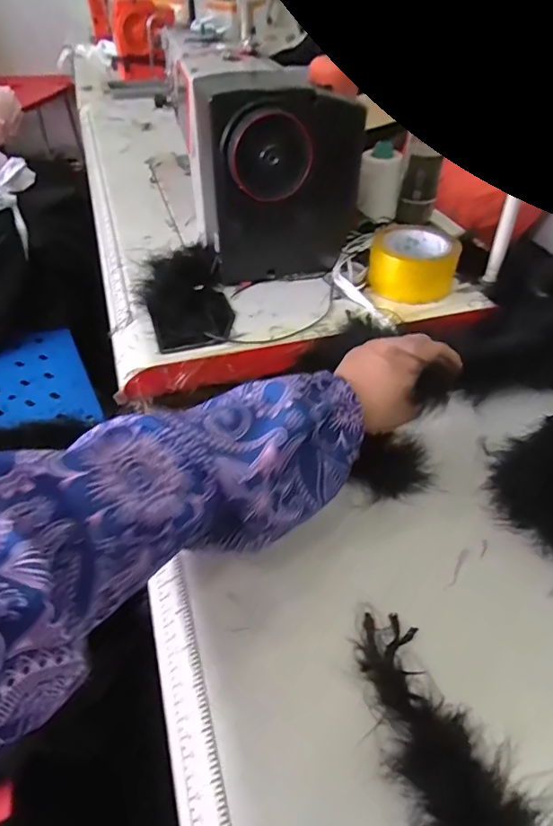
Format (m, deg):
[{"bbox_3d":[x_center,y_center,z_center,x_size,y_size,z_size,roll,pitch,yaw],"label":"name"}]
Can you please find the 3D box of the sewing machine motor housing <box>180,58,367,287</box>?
[{"bbox_3d":[-0.008,-0.312,0.646,0.199,0.221,0.182,-12,45,-10],"label":"sewing machine motor housing"}]

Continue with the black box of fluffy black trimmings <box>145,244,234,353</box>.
[{"bbox_3d":[-0.114,-0.159,0.622,0.093,0.030,0.223,-9,44,-12],"label":"black box of fluffy black trimmings"}]

